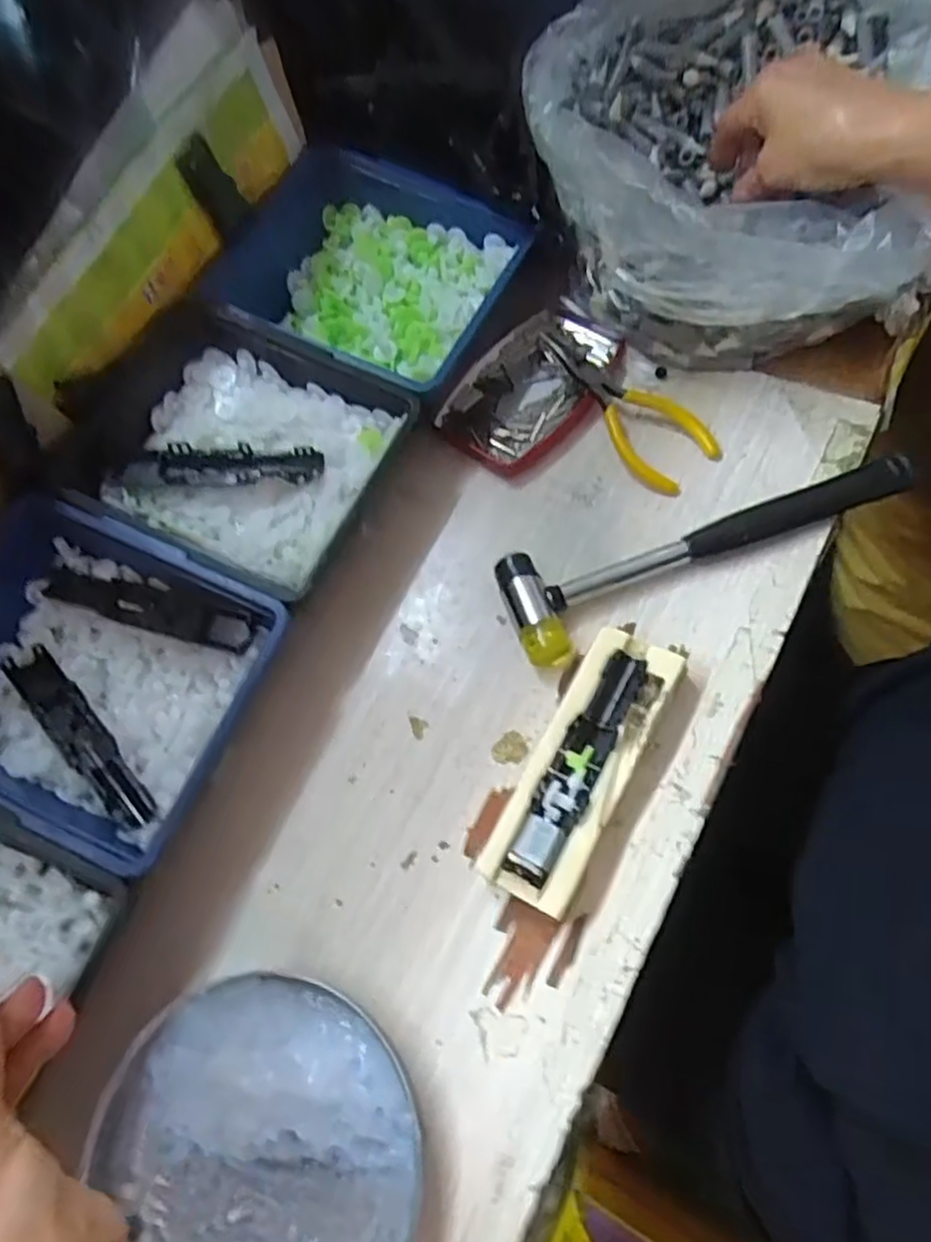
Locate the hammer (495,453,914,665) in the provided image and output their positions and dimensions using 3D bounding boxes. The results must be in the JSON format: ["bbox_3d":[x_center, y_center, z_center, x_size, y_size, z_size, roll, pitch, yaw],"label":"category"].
[{"bbox_3d":[0.133,-0.036,0.397,0.224,0.022,0.060,-17,64,1],"label":"hammer"}]

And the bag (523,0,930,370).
[{"bbox_3d":[0.153,-0.278,0.423,0.223,0.138,0.235,0,69,2],"label":"bag"}]

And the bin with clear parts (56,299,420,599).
[{"bbox_3d":[-0.134,-0.098,0.433,0.174,0.056,0.143,24,71,18],"label":"bin with clear parts"}]

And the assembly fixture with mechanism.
[{"bbox_3d":[0.057,0.068,0.359,0.045,0.023,0.136,25,72,18],"label":"assembly fixture with mechanism"}]

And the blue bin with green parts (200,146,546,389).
[{"bbox_3d":[-0.066,-0.220,0.476,0.167,0.053,0.143,27,73,19],"label":"blue bin with green parts"}]

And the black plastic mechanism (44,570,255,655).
[{"bbox_3d":[-0.167,-0.007,0.395,0.114,0.013,0.023,12,68,14],"label":"black plastic mechanism"}]

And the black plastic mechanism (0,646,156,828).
[{"bbox_3d":[-0.194,0.059,0.376,0.024,0.024,0.119,-41,66,-10],"label":"black plastic mechanism"}]

